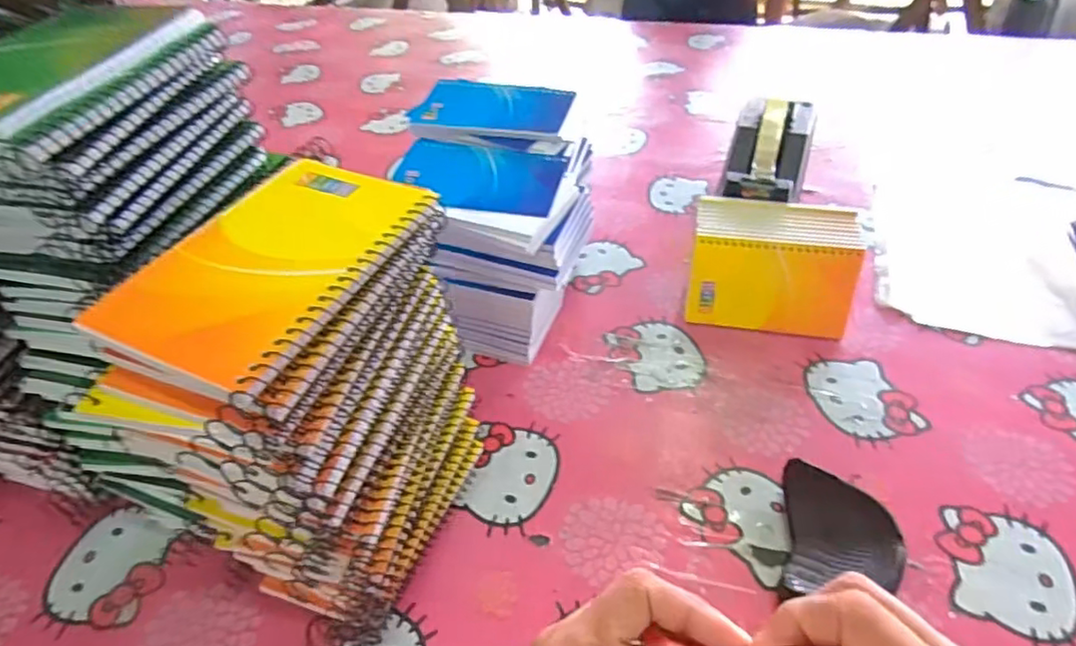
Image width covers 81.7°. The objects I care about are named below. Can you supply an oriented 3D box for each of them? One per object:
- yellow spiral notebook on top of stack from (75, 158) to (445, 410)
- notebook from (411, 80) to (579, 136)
[{"bbox_3d":[-0.110,-0.025,0.266,0.082,0.019,0.130,17,46,20],"label":"yellow spiral notebook on top of stack"},{"bbox_3d":[-0.038,-0.185,0.535,0.131,0.015,0.087,9,44,13],"label":"notebook"}]

